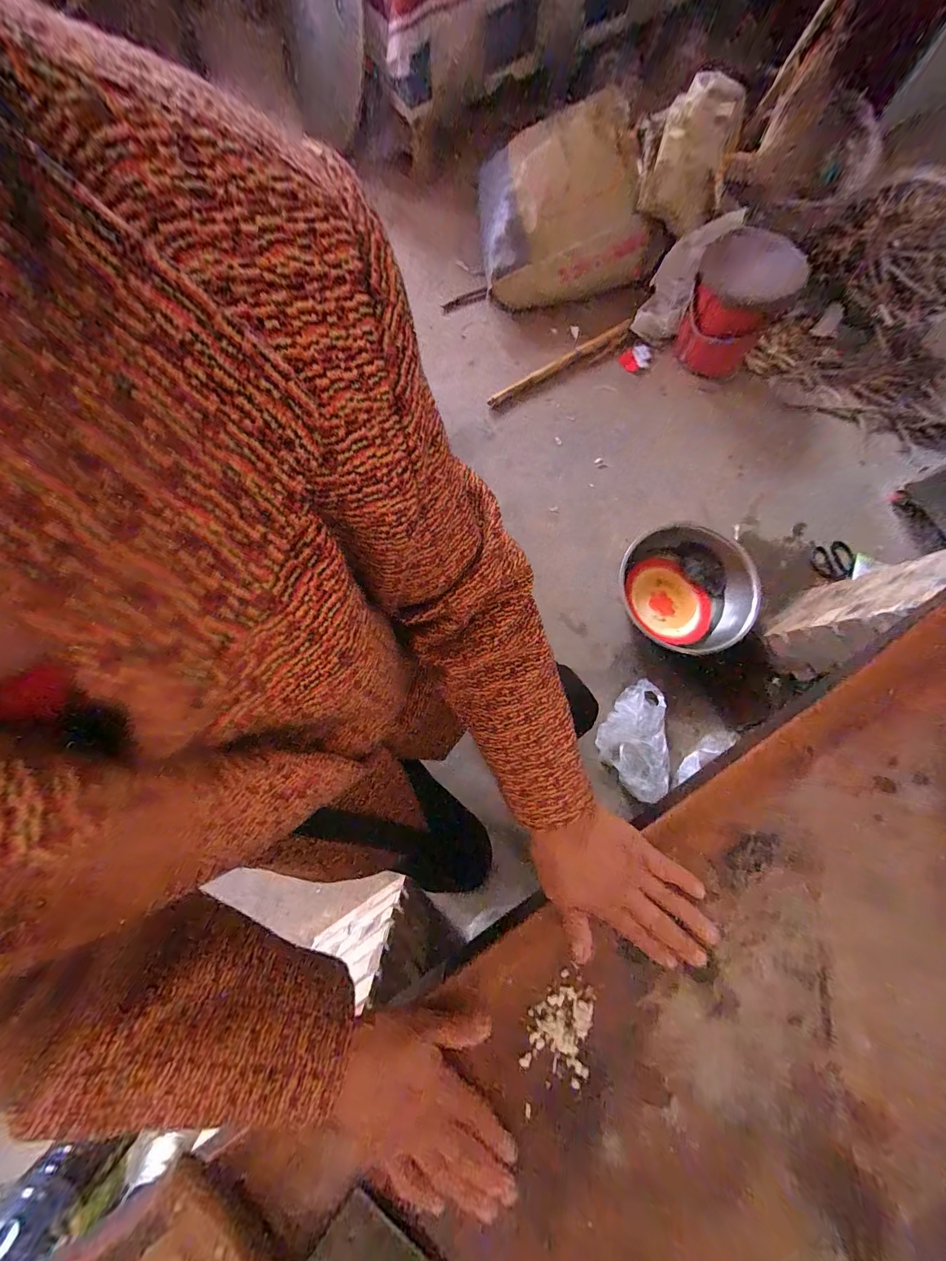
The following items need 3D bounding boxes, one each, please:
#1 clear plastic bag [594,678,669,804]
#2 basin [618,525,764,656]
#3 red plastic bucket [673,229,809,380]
[{"bbox_3d":[0.372,0.245,0.938,0.139,0.097,0.266,10,80,1],"label":"clear plastic bag"},{"bbox_3d":[0.530,-0.112,0.994,0.316,0.092,0.290,0,80,-1],"label":"basin"},{"bbox_3d":[0.665,-0.835,1.035,0.220,0.214,0.211,0,80,-1],"label":"red plastic bucket"}]

